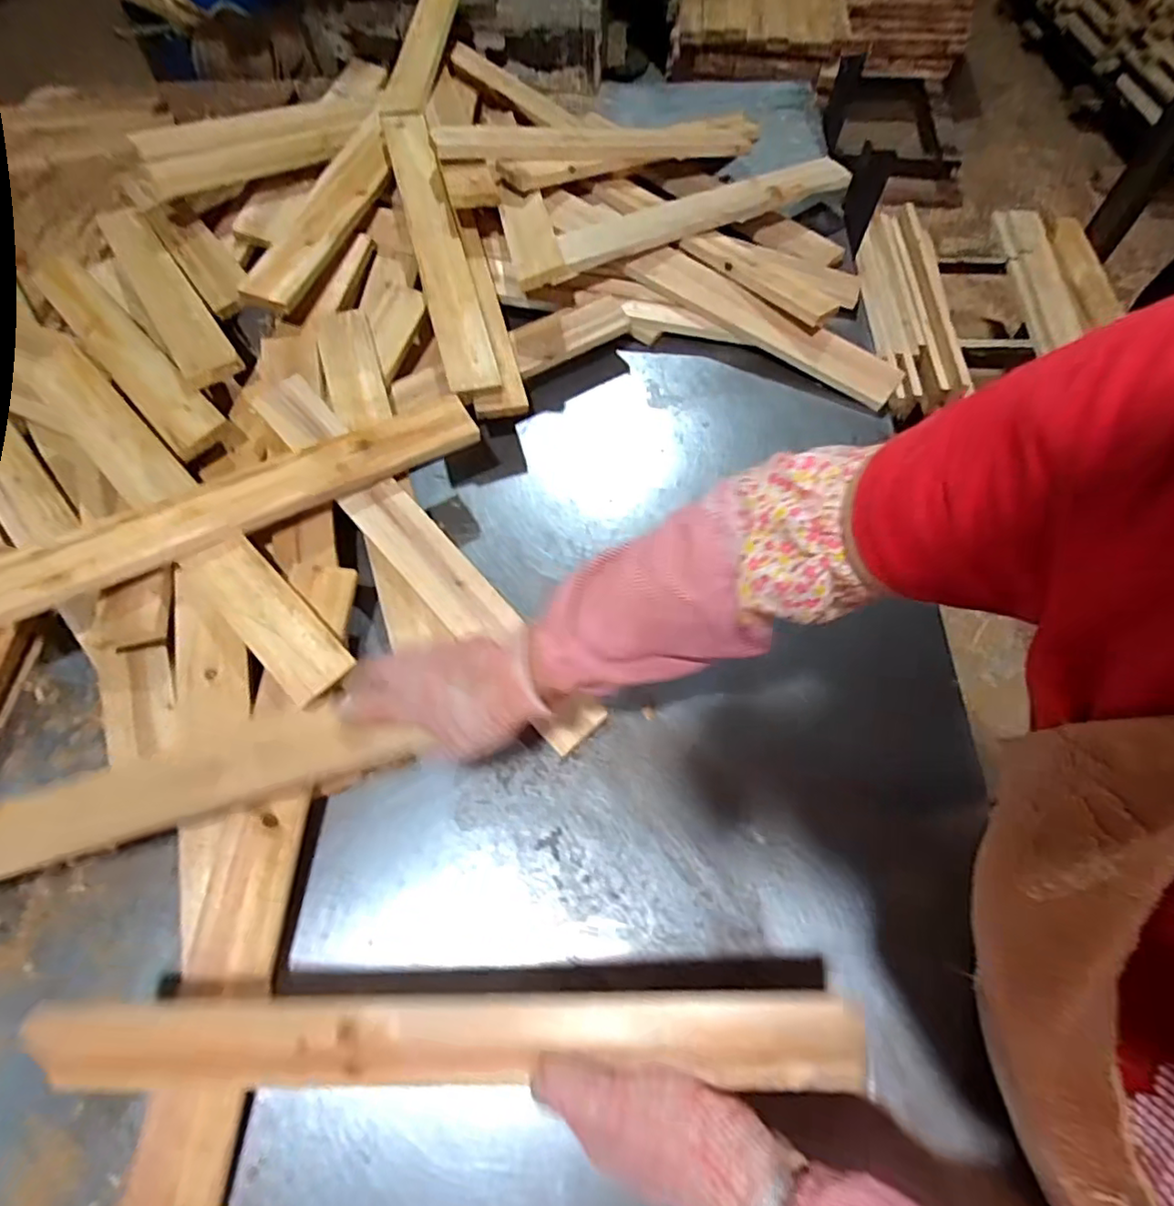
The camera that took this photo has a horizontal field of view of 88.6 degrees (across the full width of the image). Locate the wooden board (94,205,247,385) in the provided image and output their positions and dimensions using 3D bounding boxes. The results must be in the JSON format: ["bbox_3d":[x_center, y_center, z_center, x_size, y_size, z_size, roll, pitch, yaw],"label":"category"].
[{"bbox_3d":[-0.539,-0.406,0.759,0.059,0.017,0.478,-36,61,-11],"label":"wooden board"}]

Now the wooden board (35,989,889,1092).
[{"bbox_3d":[-0.089,0.259,0.355,0.481,0.011,0.056,-3,93,4],"label":"wooden board"}]

